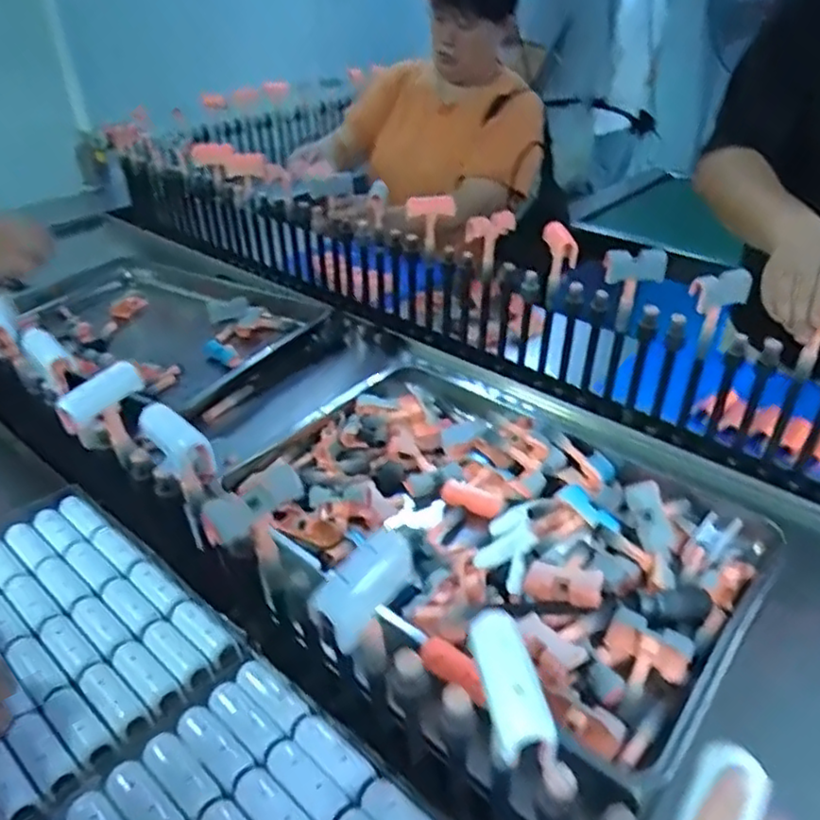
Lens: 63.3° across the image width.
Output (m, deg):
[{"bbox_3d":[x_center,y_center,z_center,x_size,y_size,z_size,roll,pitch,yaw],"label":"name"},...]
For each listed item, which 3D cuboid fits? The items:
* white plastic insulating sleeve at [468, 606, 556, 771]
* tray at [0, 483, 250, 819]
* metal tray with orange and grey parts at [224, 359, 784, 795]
[{"bbox_3d":[0.054,0.146,0.360,0.030,0.021,0.075,-7,56,-12],"label":"white plastic insulating sleeve"},{"bbox_3d":[-0.348,0.204,0.638,0.325,0.022,0.232,30,46,31],"label":"tray"},{"bbox_3d":[0.096,0.113,0.796,0.562,0.070,0.393,32,47,33],"label":"metal tray with orange and grey parts"}]

